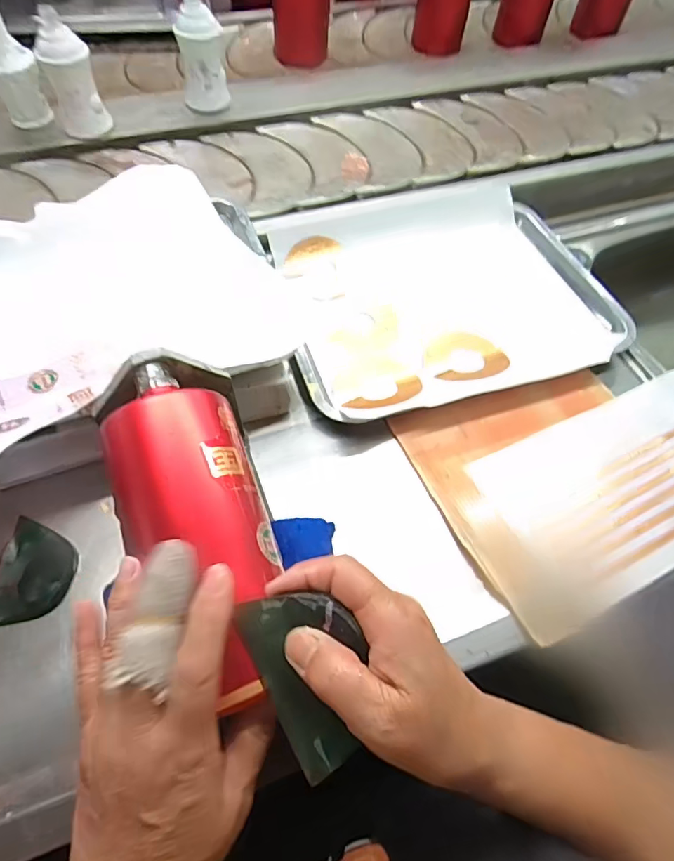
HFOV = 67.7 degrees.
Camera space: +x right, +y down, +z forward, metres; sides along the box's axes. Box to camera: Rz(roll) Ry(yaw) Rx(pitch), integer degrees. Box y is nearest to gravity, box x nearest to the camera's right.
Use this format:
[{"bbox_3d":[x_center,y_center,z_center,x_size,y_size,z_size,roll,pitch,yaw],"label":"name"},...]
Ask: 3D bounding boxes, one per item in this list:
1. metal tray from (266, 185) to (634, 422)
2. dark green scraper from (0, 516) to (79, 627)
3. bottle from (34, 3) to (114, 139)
[{"bbox_3d":[0.111,-0.155,0.547,0.340,0.031,0.284,-15,59,-12],"label":"metal tray"},{"bbox_3d":[-0.226,0.108,0.372,0.059,0.011,0.078,10,57,4],"label":"dark green scraper"},{"bbox_3d":[-0.311,-0.409,0.595,0.056,0.123,0.046,-27,64,-17],"label":"bottle"}]

